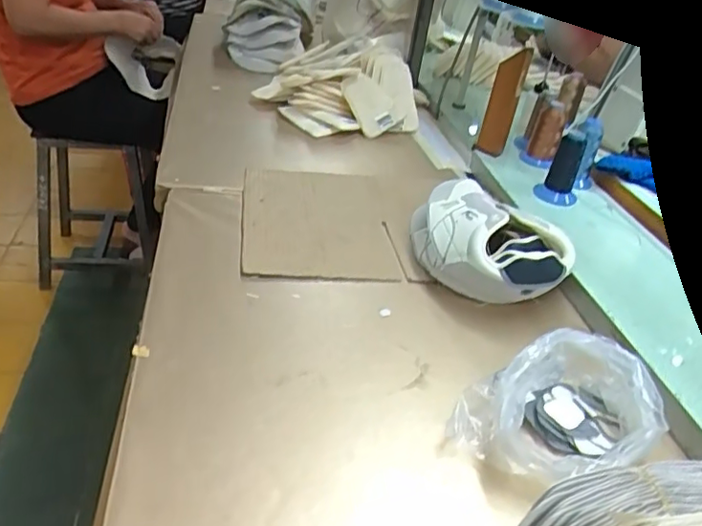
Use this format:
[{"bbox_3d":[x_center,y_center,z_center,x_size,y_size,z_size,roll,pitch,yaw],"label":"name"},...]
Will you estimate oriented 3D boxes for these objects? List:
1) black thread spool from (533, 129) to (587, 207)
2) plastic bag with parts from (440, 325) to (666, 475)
[{"bbox_3d":[0.345,-0.152,0.983,0.067,0.123,0.055,18,34,15],"label":"black thread spool"},{"bbox_3d":[0.190,0.140,0.561,0.192,0.071,0.133,-10,37,-26],"label":"plastic bag with parts"}]

